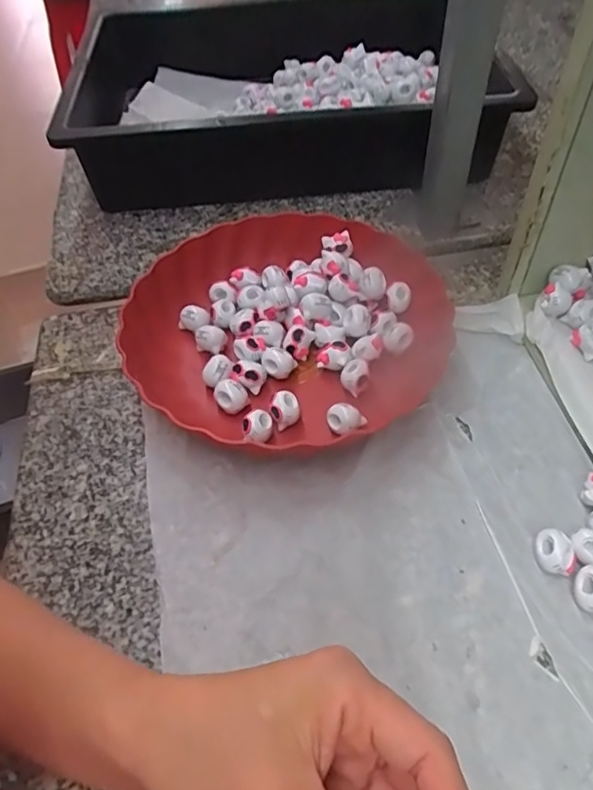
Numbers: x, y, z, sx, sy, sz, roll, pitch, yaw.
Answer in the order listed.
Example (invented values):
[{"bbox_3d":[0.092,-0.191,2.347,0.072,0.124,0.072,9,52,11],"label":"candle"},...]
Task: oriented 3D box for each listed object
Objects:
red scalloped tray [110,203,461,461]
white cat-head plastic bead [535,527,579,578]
[{"bbox_3d":[-0.010,-0.057,0.445,0.247,0.043,0.235,-16,53,-7],"label":"red scalloped tray"},{"bbox_3d":[0.156,0.095,0.335,0.021,0.018,0.025,-4,52,2],"label":"white cat-head plastic bead"}]

